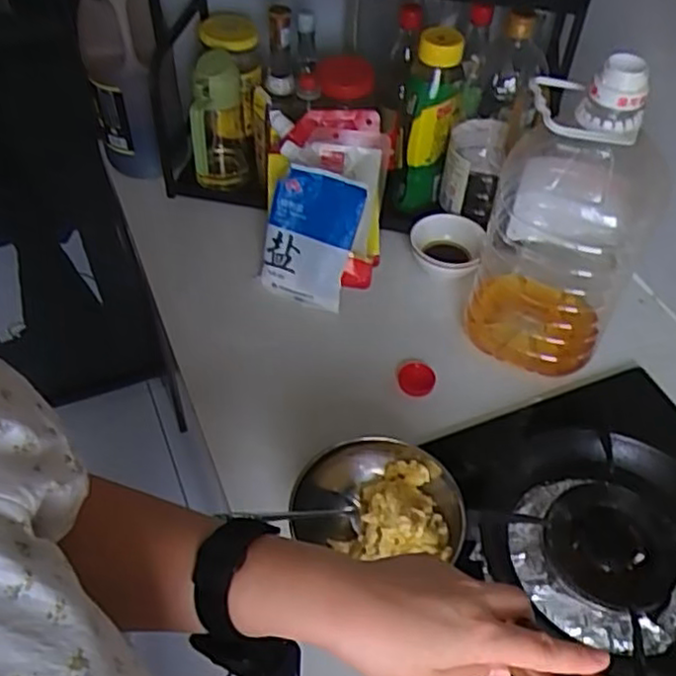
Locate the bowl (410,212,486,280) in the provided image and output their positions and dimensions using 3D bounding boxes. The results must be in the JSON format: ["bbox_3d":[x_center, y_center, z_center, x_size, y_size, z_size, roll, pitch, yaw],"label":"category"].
[{"bbox_3d":[0.144,-0.124,0.912,0.100,0.042,0.092,18,51,12],"label":"bowl"}]

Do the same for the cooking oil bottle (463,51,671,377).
[{"bbox_3d":[0.237,-0.121,0.721,0.146,0.341,0.138,14,50,9],"label":"cooking oil bottle"}]

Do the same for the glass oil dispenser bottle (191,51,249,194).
[{"bbox_3d":[-0.172,-0.302,0.999,0.078,0.180,0.100,-5,50,-8],"label":"glass oil dispenser bottle"}]

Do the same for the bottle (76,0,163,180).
[{"bbox_3d":[-0.294,-0.361,0.952,0.096,0.292,0.084,-13,51,-14],"label":"bottle"}]

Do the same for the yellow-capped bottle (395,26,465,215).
[{"bbox_3d":[0.120,-0.280,0.924,0.072,0.235,0.070,6,49,2],"label":"yellow-capped bottle"}]

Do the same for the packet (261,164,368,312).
[{"bbox_3d":[-0.036,-0.125,0.864,0.117,0.161,0.020,21,14,21],"label":"packet"}]

